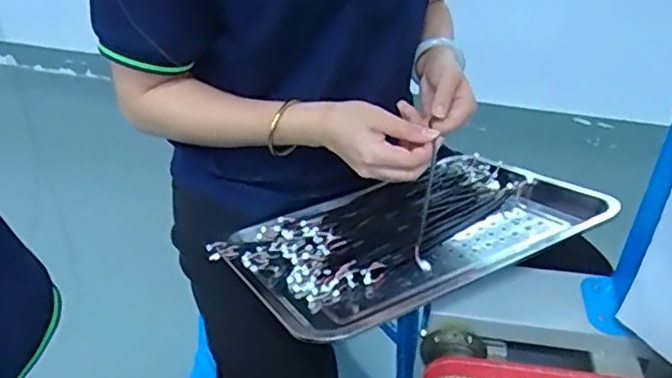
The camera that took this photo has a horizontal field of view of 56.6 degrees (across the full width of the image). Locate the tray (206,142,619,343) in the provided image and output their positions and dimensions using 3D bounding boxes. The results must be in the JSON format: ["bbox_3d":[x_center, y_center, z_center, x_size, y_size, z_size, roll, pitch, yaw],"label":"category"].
[{"bbox_3d":[0.081,0.035,0.722,0.401,0.101,0.270,-16,39,-24],"label":"tray"}]

